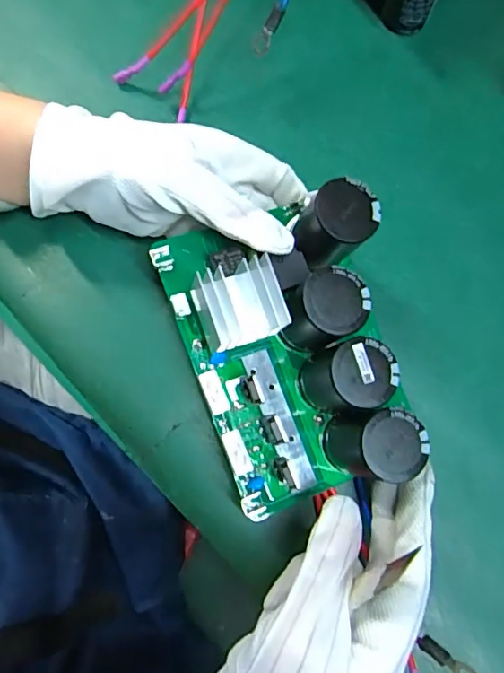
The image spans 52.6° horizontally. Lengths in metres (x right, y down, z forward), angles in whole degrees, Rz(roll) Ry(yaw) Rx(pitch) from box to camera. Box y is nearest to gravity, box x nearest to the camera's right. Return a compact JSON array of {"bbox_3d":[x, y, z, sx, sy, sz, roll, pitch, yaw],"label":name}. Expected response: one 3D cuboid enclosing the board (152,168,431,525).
[{"bbox_3d":[0.022,0.005,0.266,0.109,0.053,0.151,-19,80,-5],"label":"board"}]

